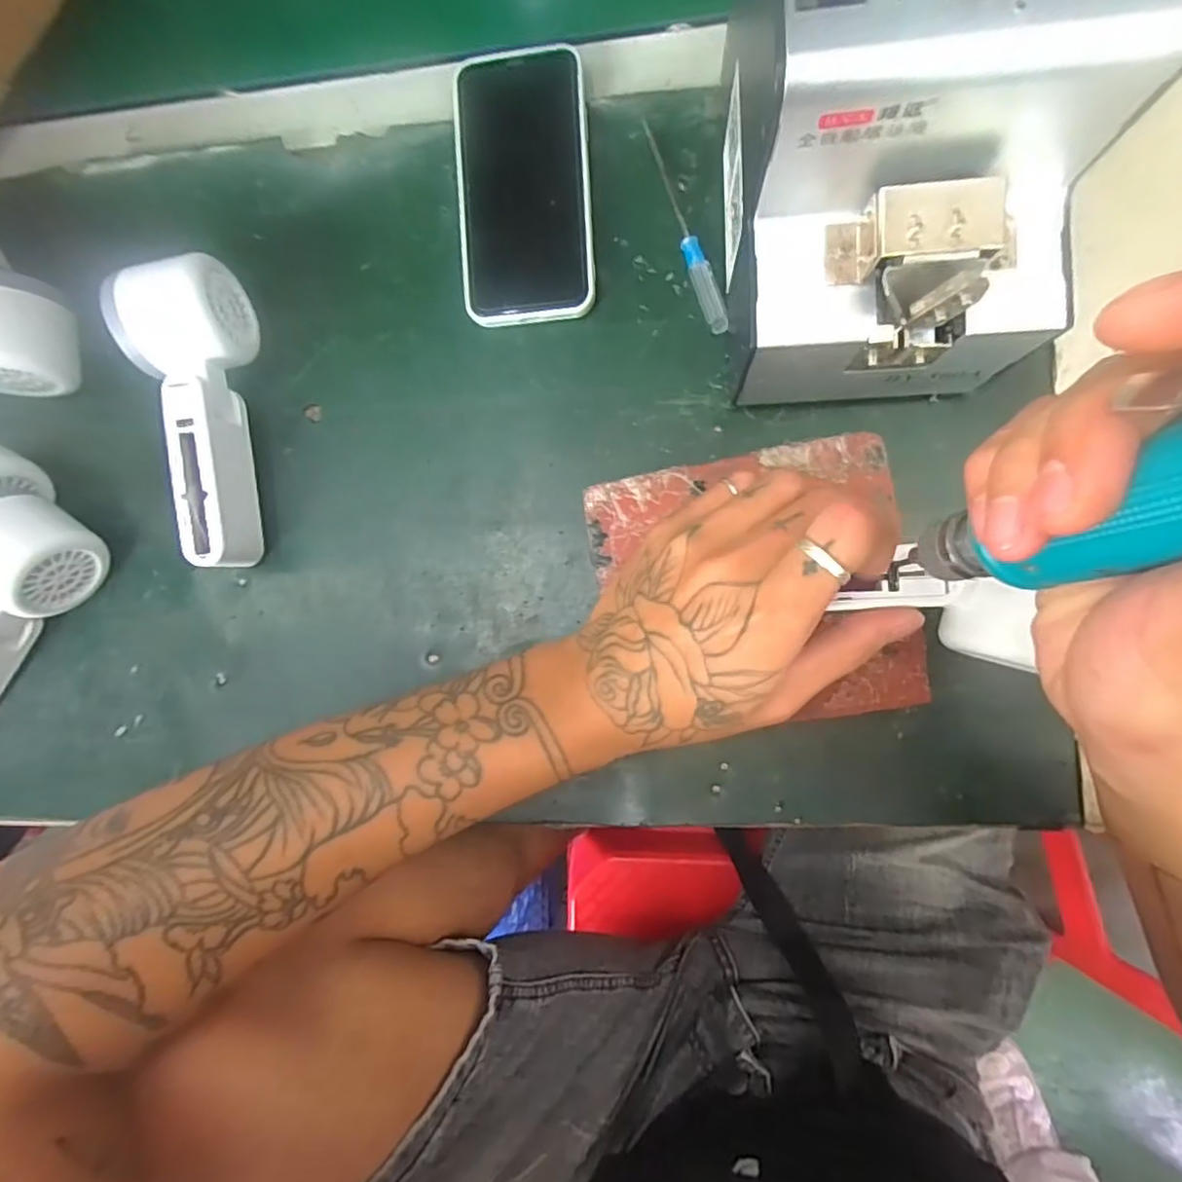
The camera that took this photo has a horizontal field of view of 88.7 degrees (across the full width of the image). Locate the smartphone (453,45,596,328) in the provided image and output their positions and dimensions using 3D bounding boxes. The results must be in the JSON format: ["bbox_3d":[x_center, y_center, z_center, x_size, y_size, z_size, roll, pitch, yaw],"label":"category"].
[{"bbox_3d":[-0.037,-0.225,0.338,0.074,0.018,0.146,-3,89,7],"label":"smartphone"}]

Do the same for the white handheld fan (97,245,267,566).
[{"bbox_3d":[-0.216,-0.094,0.334,0.050,0.055,0.163,-6,89,7],"label":"white handheld fan"}]

